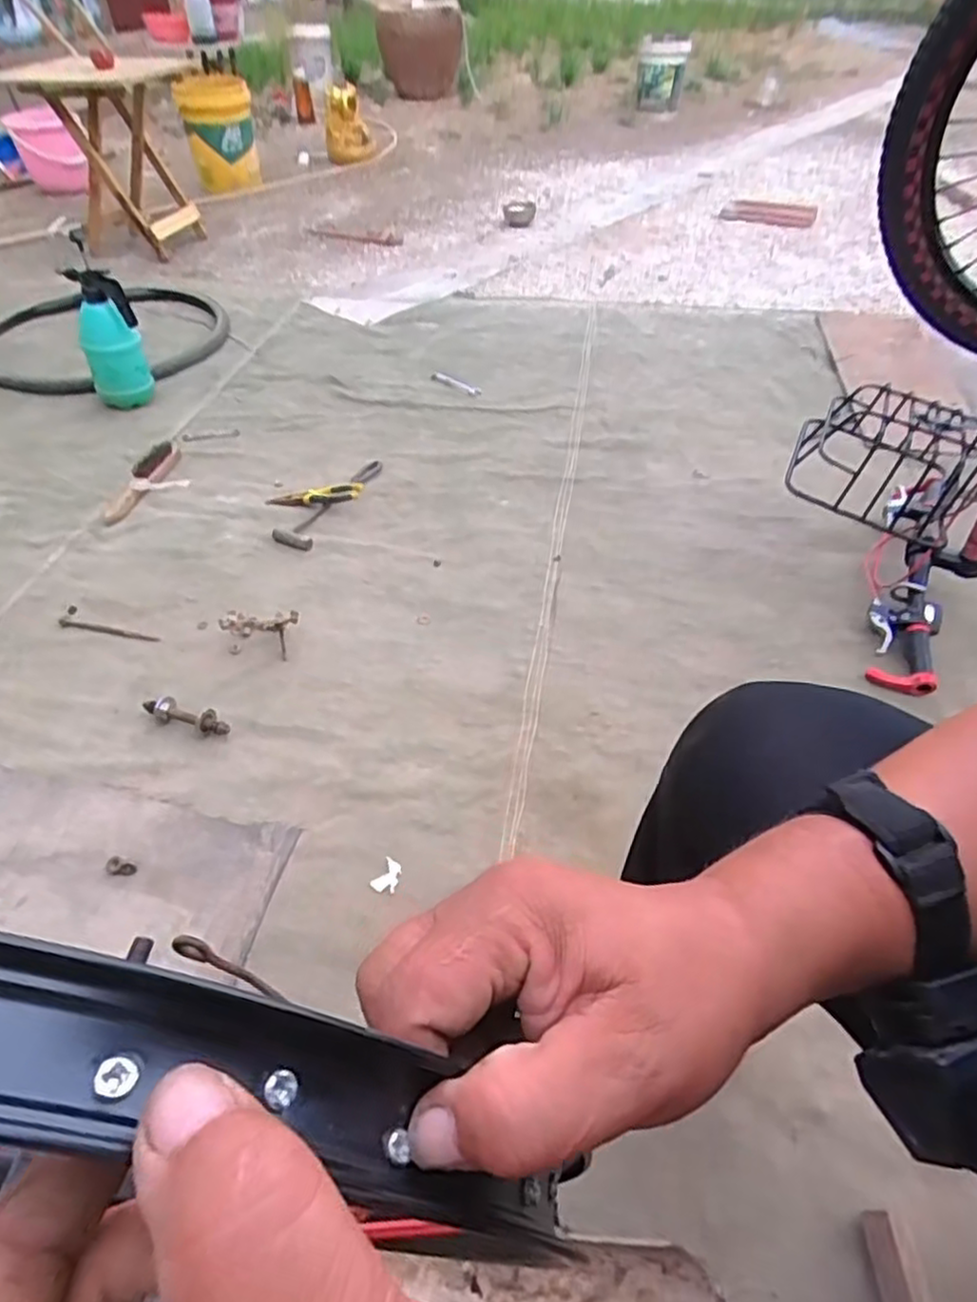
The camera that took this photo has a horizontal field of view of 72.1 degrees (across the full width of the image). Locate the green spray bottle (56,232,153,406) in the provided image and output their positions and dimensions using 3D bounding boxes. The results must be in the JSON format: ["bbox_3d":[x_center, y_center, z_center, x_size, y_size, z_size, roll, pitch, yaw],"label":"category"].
[{"bbox_3d":[-0.841,-0.713,1.466,0.126,0.335,0.114,-28,53,-25],"label":"green spray bottle"}]

